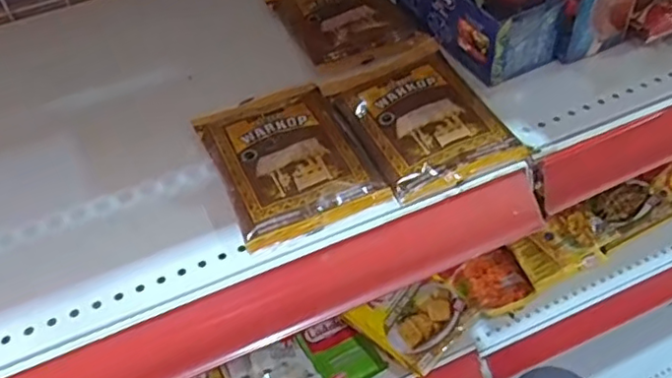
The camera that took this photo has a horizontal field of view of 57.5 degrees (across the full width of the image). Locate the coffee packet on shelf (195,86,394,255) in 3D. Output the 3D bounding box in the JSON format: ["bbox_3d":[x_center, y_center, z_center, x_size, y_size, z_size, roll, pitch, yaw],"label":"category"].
[{"bbox_3d":[-0.033,-0.024,0.409,0.094,0.016,0.122,-21,52,-14],"label":"coffee packet on shelf"}]

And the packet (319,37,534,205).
[{"bbox_3d":[0.057,-0.057,0.427,0.097,0.016,0.130,-20,52,-13],"label":"packet"}]

